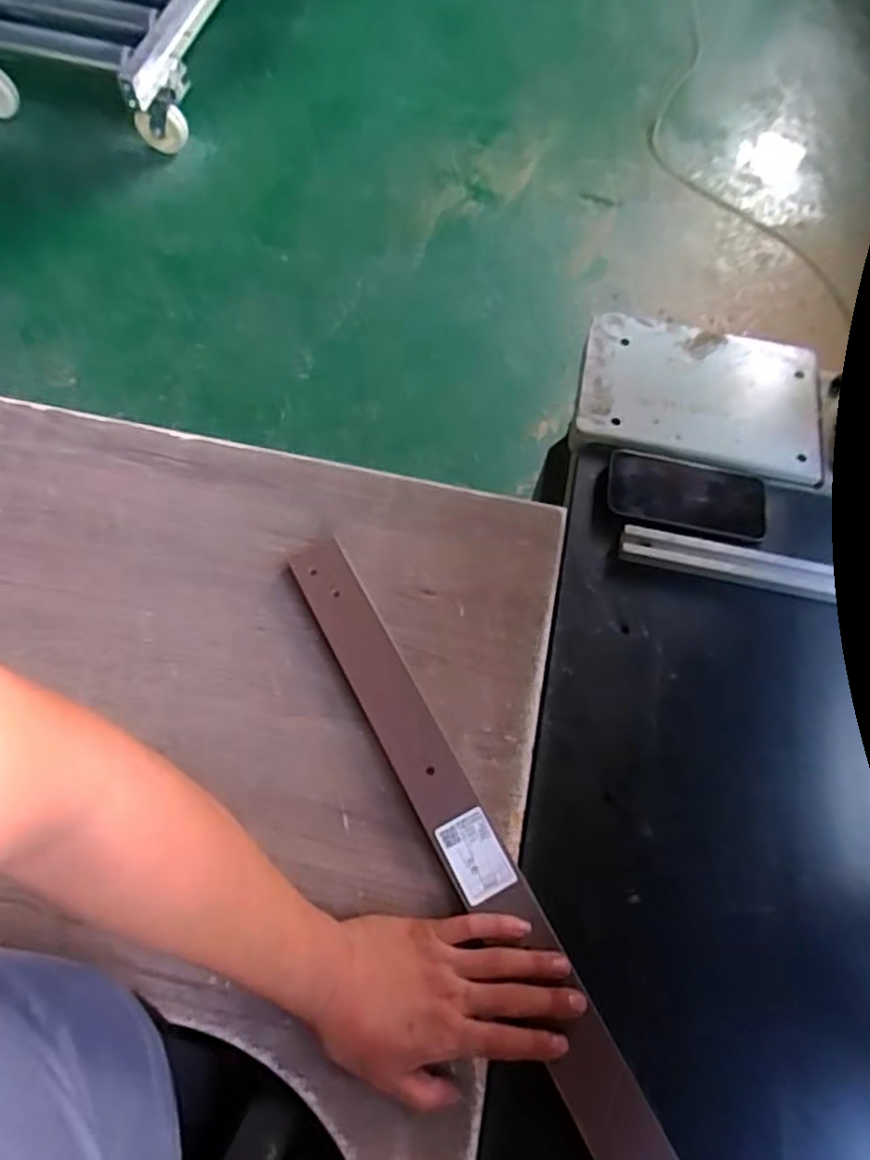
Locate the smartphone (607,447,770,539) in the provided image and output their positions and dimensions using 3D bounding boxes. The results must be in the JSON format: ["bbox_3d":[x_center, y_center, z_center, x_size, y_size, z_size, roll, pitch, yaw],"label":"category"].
[{"bbox_3d":[0.245,-0.083,0.677,0.153,0.006,0.076,12,66,4],"label":"smartphone"}]

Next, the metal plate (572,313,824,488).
[{"bbox_3d":[0.280,-0.198,0.740,0.250,0.010,0.179,10,66,3],"label":"metal plate"}]

